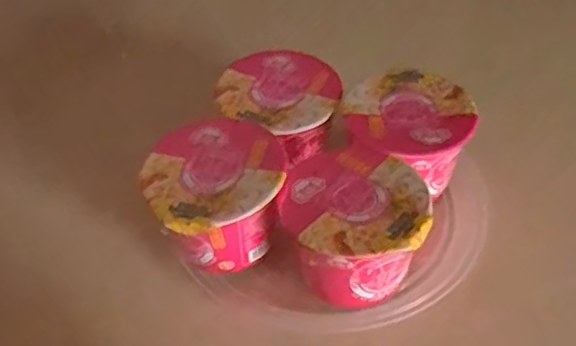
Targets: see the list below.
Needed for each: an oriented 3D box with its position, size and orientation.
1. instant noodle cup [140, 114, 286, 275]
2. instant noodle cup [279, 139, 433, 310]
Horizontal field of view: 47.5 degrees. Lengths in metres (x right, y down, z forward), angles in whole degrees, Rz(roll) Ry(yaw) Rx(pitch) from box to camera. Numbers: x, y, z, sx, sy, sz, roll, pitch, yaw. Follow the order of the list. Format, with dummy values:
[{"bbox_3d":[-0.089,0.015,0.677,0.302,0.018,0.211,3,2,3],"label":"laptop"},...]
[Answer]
[{"bbox_3d":[-0.049,0.015,0.460,0.092,0.065,0.097,-2,45,2],"label":"instant noodle cup"},{"bbox_3d":[0.044,0.040,0.445,0.092,0.066,0.098,-2,45,2],"label":"instant noodle cup"}]

